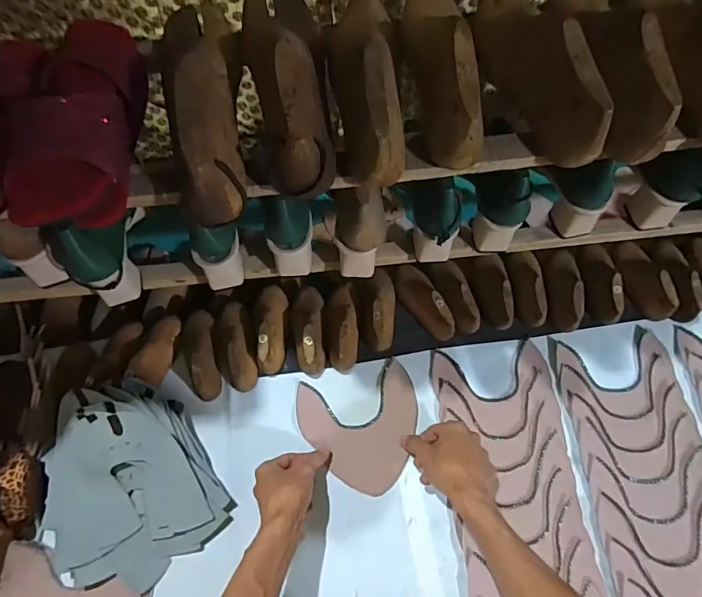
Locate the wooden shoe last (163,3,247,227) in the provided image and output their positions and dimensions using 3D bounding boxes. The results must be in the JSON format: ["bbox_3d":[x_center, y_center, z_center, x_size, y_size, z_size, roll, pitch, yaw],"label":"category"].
[{"bbox_3d":[-0.142,-0.203,0.422,0.080,0.080,0.256,-13,67,-4],"label":"wooden shoe last"}]

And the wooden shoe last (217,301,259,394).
[{"bbox_3d":[-0.172,0.067,0.653,0.050,0.053,0.140,-17,67,-5],"label":"wooden shoe last"}]

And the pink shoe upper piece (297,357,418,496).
[{"bbox_3d":[0.020,0.181,0.623,0.164,0.005,0.161,-18,67,-6],"label":"pink shoe upper piece"}]

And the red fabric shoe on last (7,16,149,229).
[{"bbox_3d":[-0.245,-0.172,0.413,0.080,0.076,0.245,-2,66,1],"label":"red fabric shoe on last"}]

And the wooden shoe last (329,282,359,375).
[{"bbox_3d":[-0.014,0.037,0.662,0.048,0.053,0.134,-2,66,1],"label":"wooden shoe last"}]

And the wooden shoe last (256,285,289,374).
[{"bbox_3d":[-0.120,0.040,0.660,0.045,0.055,0.137,-2,66,1],"label":"wooden shoe last"}]

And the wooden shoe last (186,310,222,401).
[{"bbox_3d":[-0.220,0.079,0.650,0.044,0.049,0.139,-14,67,-4],"label":"wooden shoe last"}]

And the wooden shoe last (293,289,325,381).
[{"bbox_3d":[-0.065,0.044,0.659,0.049,0.053,0.137,-3,66,1],"label":"wooden shoe last"}]

